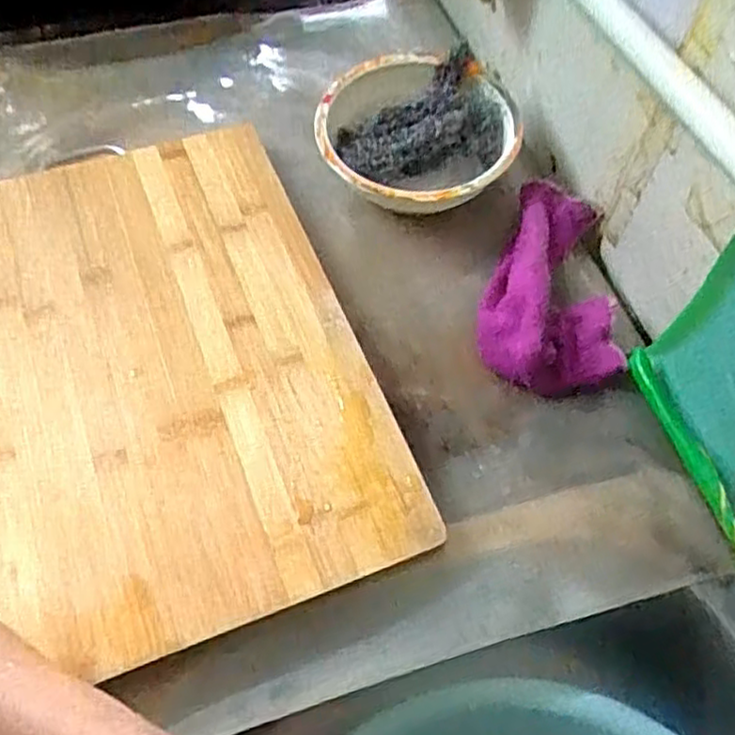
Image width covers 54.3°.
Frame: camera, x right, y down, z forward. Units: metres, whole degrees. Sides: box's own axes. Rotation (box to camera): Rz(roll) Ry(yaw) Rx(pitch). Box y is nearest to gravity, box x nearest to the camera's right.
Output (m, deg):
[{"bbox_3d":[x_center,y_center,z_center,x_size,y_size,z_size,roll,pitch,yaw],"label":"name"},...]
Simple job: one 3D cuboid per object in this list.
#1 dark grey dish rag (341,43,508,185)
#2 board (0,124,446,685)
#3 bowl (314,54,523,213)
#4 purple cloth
[{"bbox_3d":[0.037,-0.193,0.578,0.129,0.055,0.087,-11,59,-11],"label":"dark grey dish rag"},{"bbox_3d":[-0.152,-0.009,0.469,0.282,0.022,0.377,-17,61,-15],"label":"board"},{"bbox_3d":[0.039,-0.182,0.572,0.151,0.058,0.155,2,57,-4],"label":"bowl"},{"bbox_3d":[0.134,-0.061,0.517,0.097,0.042,0.160,10,57,3],"label":"purple cloth"}]

